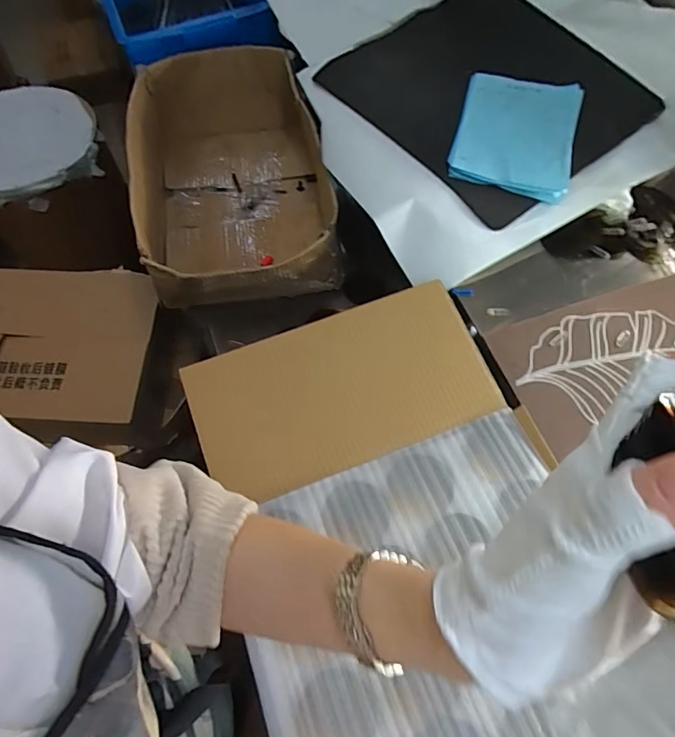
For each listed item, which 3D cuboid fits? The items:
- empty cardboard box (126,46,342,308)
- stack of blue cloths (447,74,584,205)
[{"bbox_3d":[-0.170,-0.299,0.748,0.274,0.136,0.461,-11,65,-7],"label":"empty cardboard box"},{"bbox_3d":[0.237,-0.315,0.621,0.148,0.020,0.202,16,65,6],"label":"stack of blue cloths"}]

